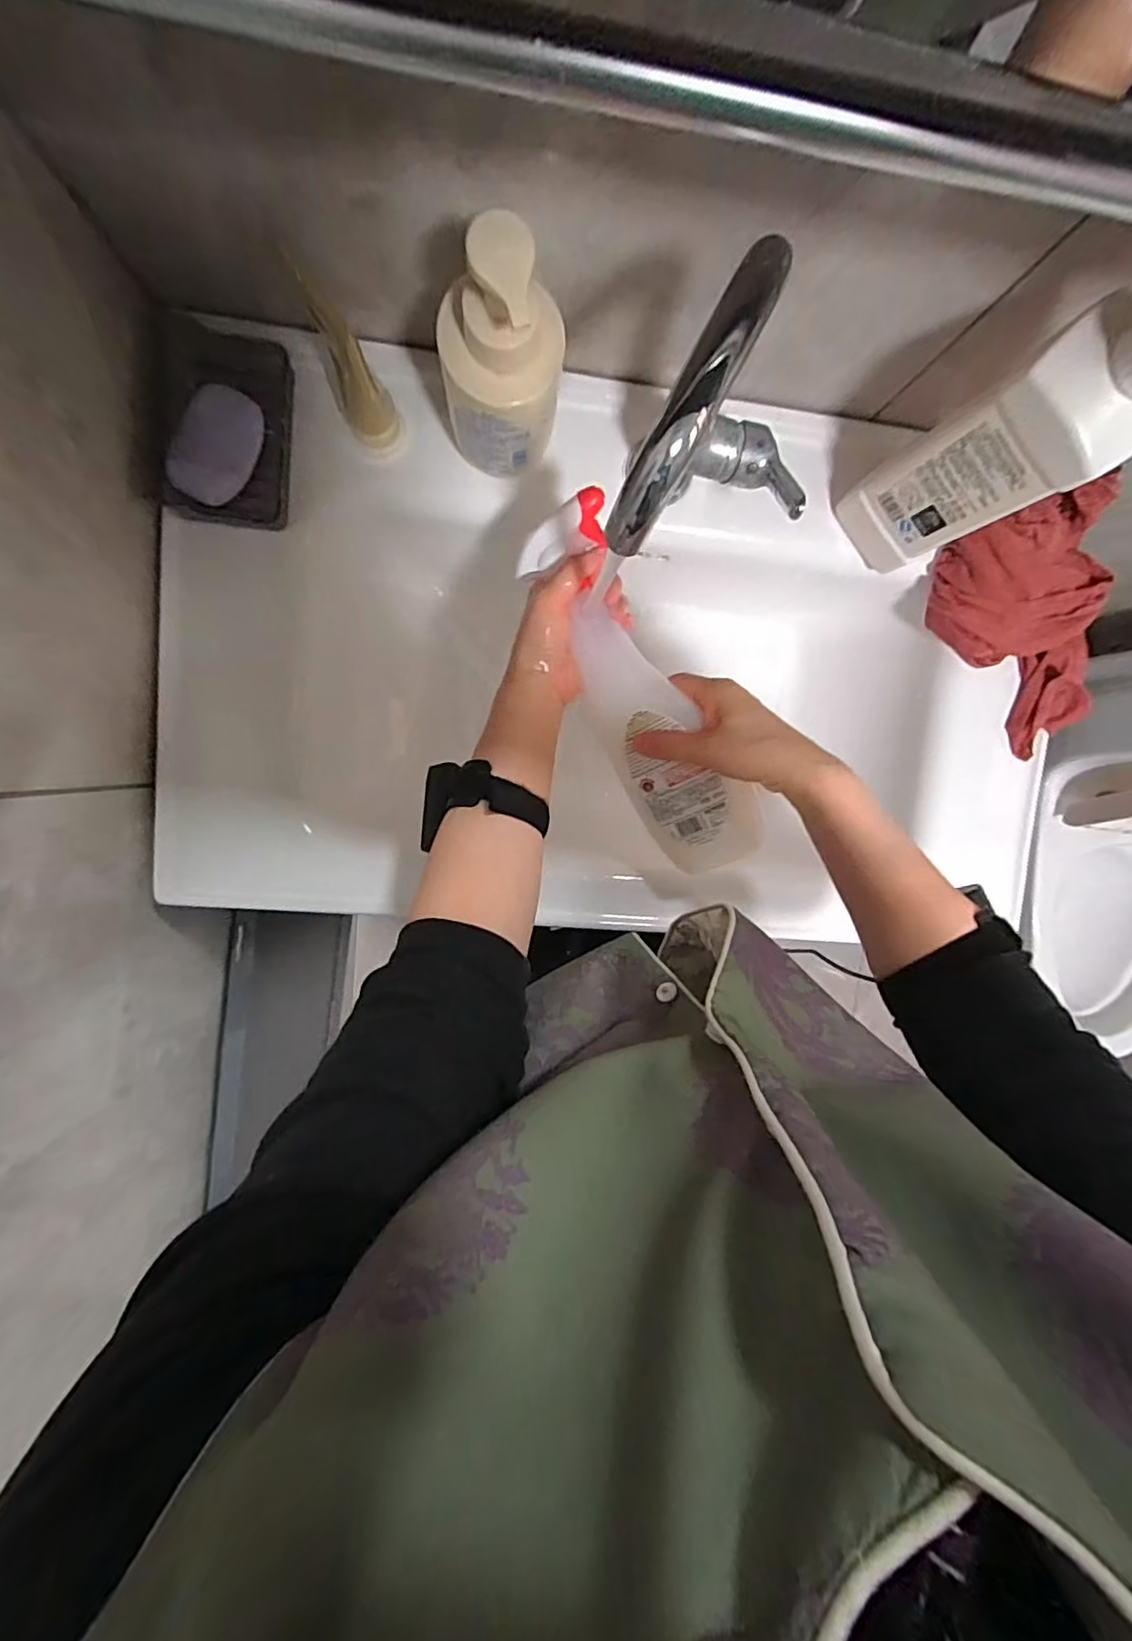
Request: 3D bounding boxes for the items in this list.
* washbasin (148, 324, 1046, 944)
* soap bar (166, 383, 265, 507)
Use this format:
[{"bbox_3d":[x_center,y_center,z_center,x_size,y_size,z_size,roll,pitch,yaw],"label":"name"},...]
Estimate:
[{"bbox_3d":[0.055,-0.133,0.589,0.797,0.147,0.469,3,96,-6],"label":"washbasin"},{"bbox_3d":[-0.273,-0.292,0.464,0.052,0.018,0.085,34,92,-8],"label":"soap bar"}]

